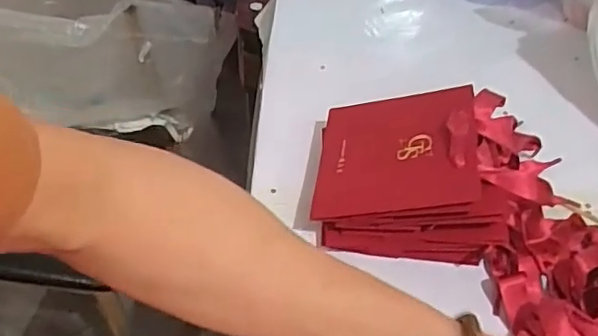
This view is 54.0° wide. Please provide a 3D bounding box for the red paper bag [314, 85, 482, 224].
[{"bbox_3d":[0.083,-0.016,0.513,0.137,0.011,0.135,-9,47,22],"label":"red paper bag"}]

